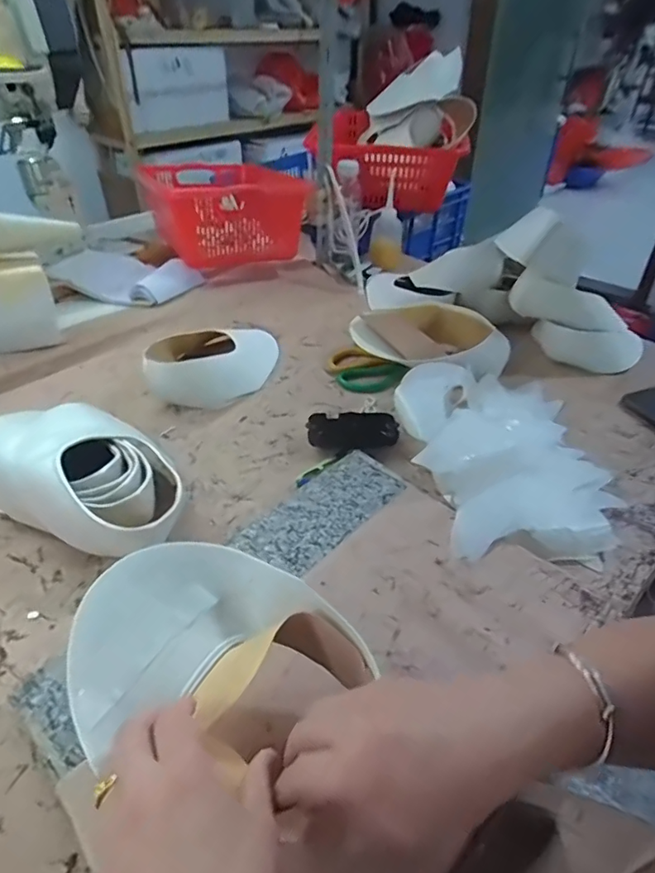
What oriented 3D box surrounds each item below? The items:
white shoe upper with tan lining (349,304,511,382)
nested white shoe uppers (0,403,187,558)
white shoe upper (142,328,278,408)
[{"bbox_3d":[0.148,-0.139,0.756,0.225,0.062,0.136,12,41,14],"label":"white shoe upper with tan lining"},{"bbox_3d":[-0.249,0.036,0.550,0.267,0.080,0.148,20,44,23],"label":"nested white shoe uppers"},{"bbox_3d":[-0.161,-0.116,0.749,0.179,0.065,0.163,-6,40,-7],"label":"white shoe upper"}]

